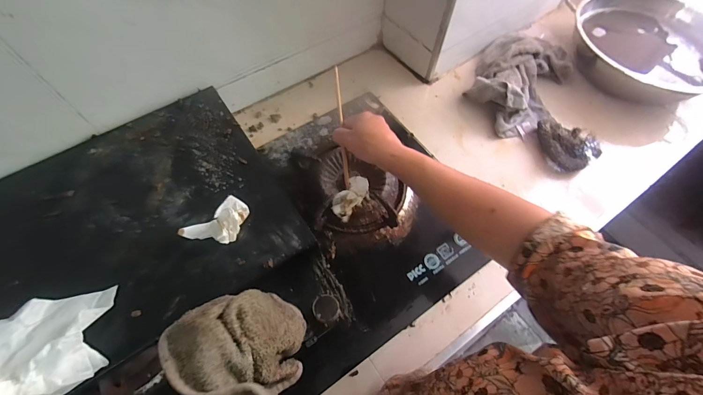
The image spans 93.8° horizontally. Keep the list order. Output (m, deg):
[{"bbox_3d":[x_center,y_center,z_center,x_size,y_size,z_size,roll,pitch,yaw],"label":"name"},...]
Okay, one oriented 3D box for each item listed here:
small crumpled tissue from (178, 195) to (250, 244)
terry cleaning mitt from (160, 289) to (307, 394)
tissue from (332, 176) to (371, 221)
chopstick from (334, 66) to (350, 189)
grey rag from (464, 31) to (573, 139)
[{"bbox_3d":[-0.173,0.032,0.428,0.054,0.048,0.084,38,68,17],"label":"small crumpled tissue"},{"bbox_3d":[-0.088,0.143,0.306,0.095,0.119,0.113,-41,70,-20],"label":"terry cleaning mitt"},{"bbox_3d":[0.002,0.000,0.461,0.062,0.028,0.034,-50,63,15],"label":"tissue"},{"bbox_3d":[-0.015,-0.106,0.484,0.007,0.008,0.184,-5,82,-4],"label":"chopstick"},{"bbox_3d":[0.357,-0.254,0.696,0.185,0.068,0.284,23,64,10],"label":"grey rag"}]

